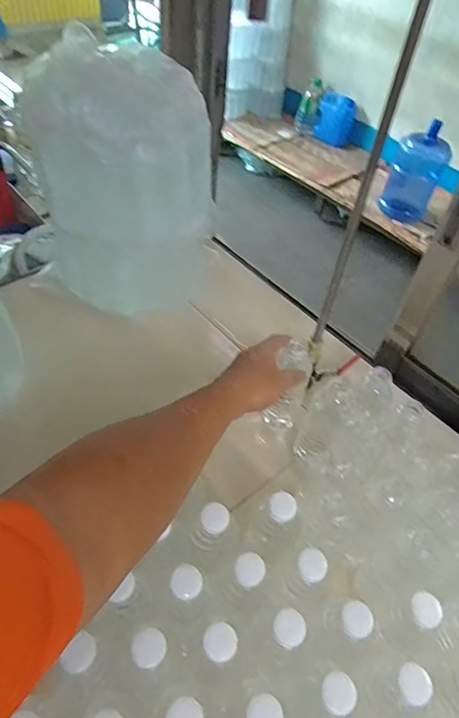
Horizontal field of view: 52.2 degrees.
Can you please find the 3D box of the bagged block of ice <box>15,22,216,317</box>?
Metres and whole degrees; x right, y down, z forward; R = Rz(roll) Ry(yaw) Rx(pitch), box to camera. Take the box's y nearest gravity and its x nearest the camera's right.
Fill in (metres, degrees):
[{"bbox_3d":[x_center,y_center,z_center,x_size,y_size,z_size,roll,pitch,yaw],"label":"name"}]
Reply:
[{"bbox_3d":[-0.162,-0.243,0.725,0.185,0.398,0.204,37,55,23],"label":"bagged block of ice"}]

